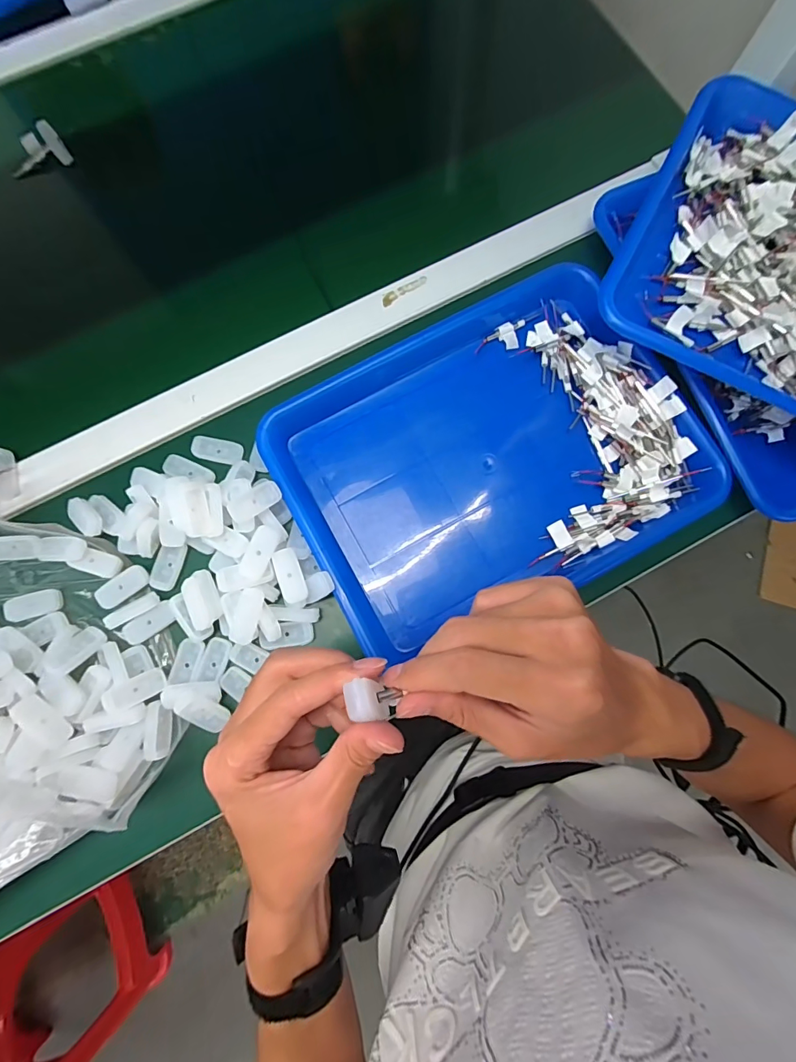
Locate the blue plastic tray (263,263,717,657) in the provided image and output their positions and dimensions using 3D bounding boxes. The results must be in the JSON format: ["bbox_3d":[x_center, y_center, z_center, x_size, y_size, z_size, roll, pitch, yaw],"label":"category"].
[{"bbox_3d":[0.074,-0.063,0.368,0.317,0.032,0.246,-28,79,-5],"label":"blue plastic tray"}]

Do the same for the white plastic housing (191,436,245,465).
[{"bbox_3d":[-0.155,-0.070,0.377,0.043,0.005,0.020,11,81,1],"label":"white plastic housing"}]

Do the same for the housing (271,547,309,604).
[{"bbox_3d":[-0.082,0.034,0.336,0.020,0.005,0.042,-17,92,-25],"label":"housing"}]

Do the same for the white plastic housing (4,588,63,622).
[{"bbox_3d":[-0.296,0.060,0.357,0.040,0.010,0.020,-17,81,-4],"label":"white plastic housing"}]

